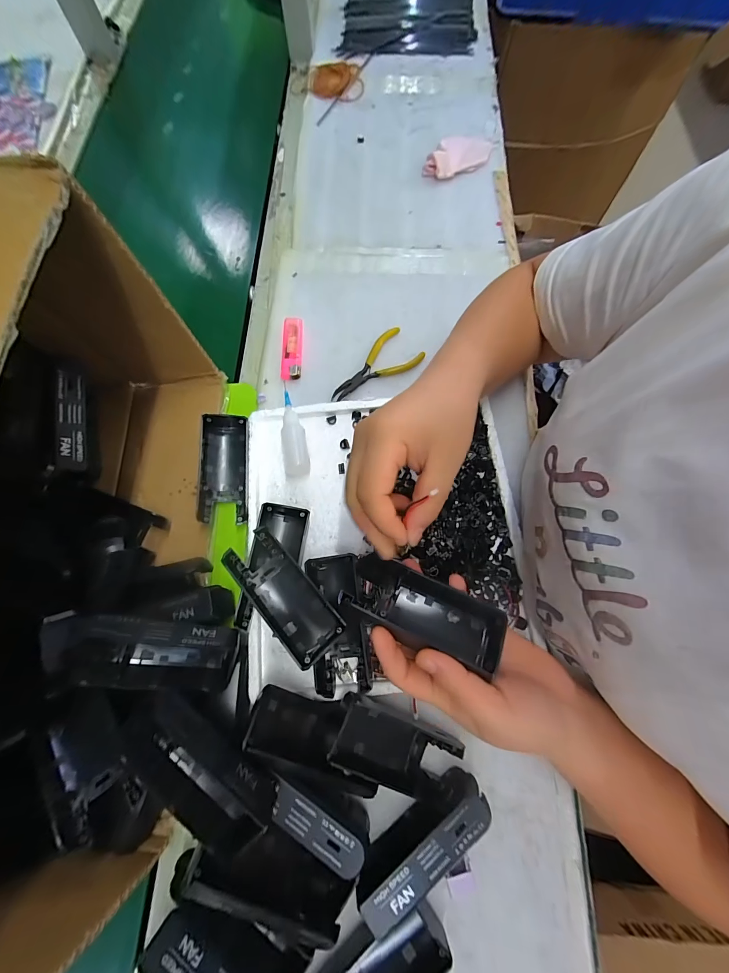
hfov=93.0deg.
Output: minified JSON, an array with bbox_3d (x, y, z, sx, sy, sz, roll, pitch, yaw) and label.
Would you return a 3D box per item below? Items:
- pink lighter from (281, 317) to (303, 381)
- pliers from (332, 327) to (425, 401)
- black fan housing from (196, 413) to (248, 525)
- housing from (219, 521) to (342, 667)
[{"bbox_3d":[-0.085,-0.163,0.406,0.023,0.013,0.080,0,73,0],"label":"pink lighter"},{"bbox_3d":[0.013,-0.133,0.395,0.112,0.015,0.053,-43,78,-12],"label":"pliers"},{"bbox_3d":[-0.138,-0.018,0.342,0.044,0.032,0.107,-4,73,-1],"label":"black fan housing"},{"bbox_3d":[-0.066,0.087,0.278,0.046,0.015,0.105,-40,79,-14],"label":"housing"}]

